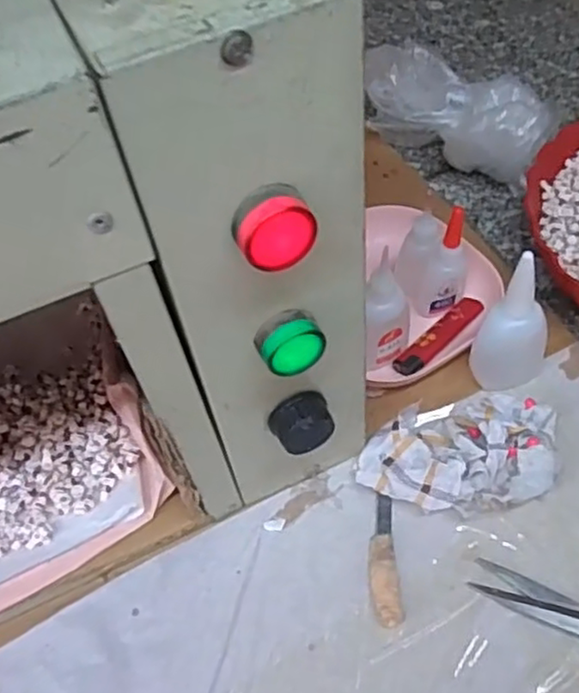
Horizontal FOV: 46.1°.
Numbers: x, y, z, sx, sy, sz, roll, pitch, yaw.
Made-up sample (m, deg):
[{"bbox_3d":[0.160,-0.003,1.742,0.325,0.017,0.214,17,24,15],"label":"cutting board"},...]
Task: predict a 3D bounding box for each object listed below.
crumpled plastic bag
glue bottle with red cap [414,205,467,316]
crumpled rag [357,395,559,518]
[{"bbox_3d":[0.137,-0.188,0.559,0.159,0.065,0.063,29,61,25],"label":"crumpled plastic bag"},{"bbox_3d":[0.101,-0.052,0.445,0.029,0.094,0.027,13,56,15],"label":"glue bottle with red cap"},{"bbox_3d":[0.096,0.060,0.390,0.104,0.034,0.066,6,54,11],"label":"crumpled rag"}]

